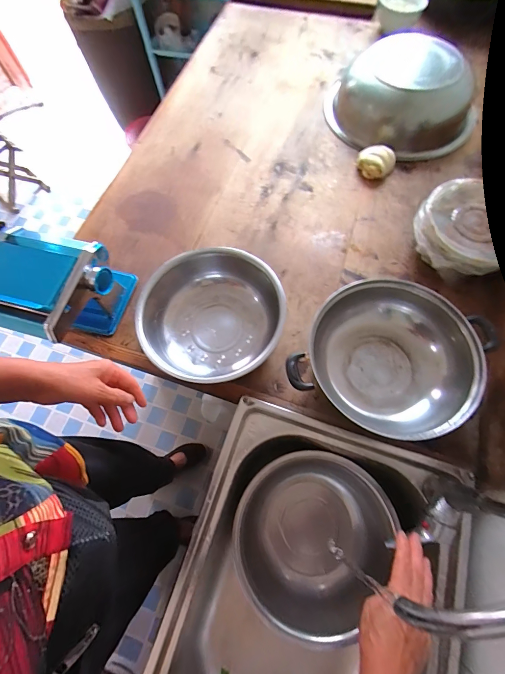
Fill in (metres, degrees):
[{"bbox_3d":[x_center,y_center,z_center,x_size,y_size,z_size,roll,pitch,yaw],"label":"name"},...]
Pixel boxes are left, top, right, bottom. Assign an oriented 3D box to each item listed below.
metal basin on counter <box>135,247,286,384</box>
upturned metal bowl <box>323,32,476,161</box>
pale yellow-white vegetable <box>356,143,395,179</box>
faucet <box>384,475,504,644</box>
[{"bbox_3d":[-0.073,-0.030,0.550,0.231,0.083,0.227,-1,67,2],"label":"metal basin on counter"},{"bbox_3d":[0.354,-0.575,0.747,0.293,0.105,0.312,-1,67,2],"label":"upturned metal bowl"},{"bbox_3d":[0.284,-0.403,0.713,0.082,0.039,0.078,-1,67,2],"label":"pale yellow-white vegetable"},{"bbox_3d":[0.196,0.208,0.328,0.193,0.278,0.067,-11,68,-3],"label":"faucet"}]

